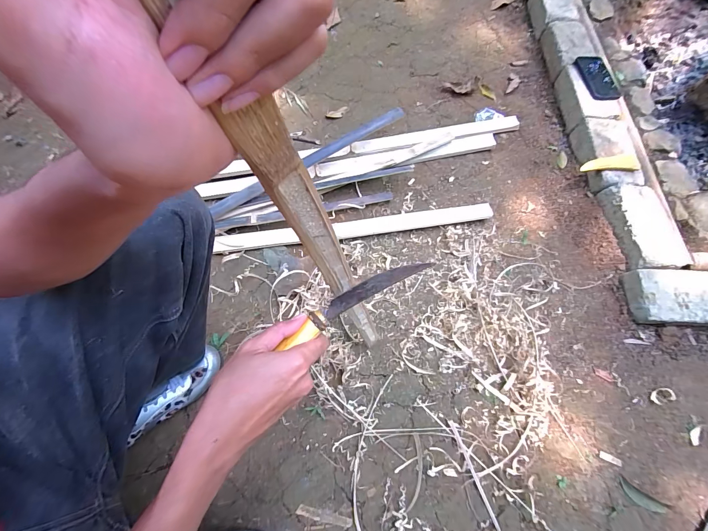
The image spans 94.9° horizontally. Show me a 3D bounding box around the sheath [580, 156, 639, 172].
[{"bbox_3d":[0.620,-0.240,0.777,0.146,0.019,0.032,-6,68,-6],"label":"sheath"}]

